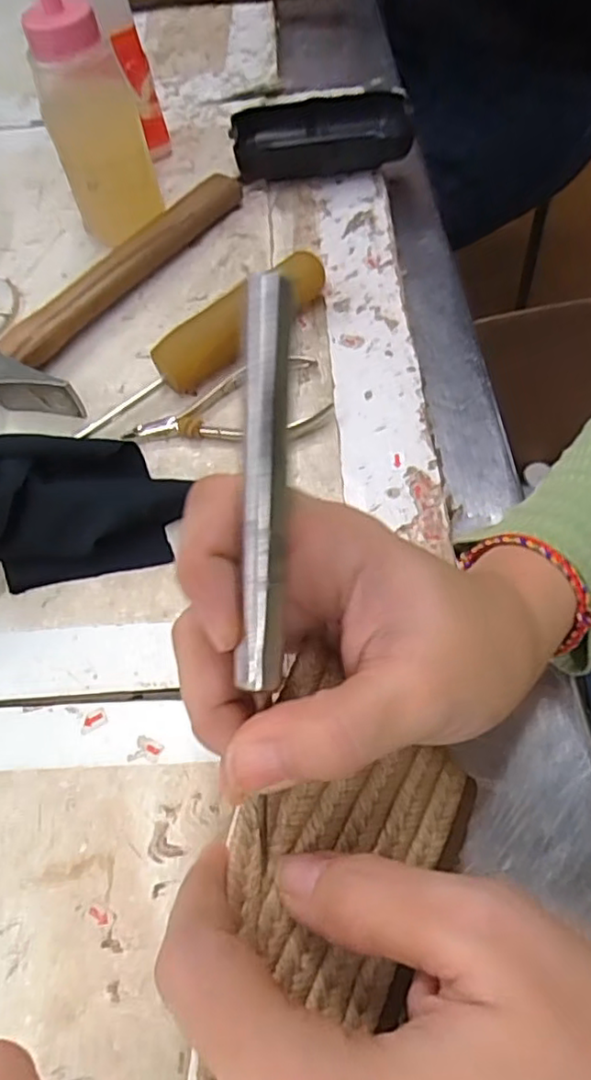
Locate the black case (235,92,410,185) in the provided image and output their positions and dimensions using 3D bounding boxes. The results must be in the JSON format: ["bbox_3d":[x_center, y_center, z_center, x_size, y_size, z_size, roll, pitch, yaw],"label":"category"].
[{"bbox_3d":[0.017,-0.256,0.400,0.109,0.027,0.048,-6,61,0],"label":"black case"}]

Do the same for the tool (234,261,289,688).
[{"bbox_3d":[-0.007,-0.012,0.149,0.009,0.008,0.095,3,102,6],"label":"tool"}]

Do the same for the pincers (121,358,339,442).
[{"bbox_3d":[-0.034,-0.065,0.313,0.099,0.007,0.050,-9,61,-2],"label":"pincers"}]

